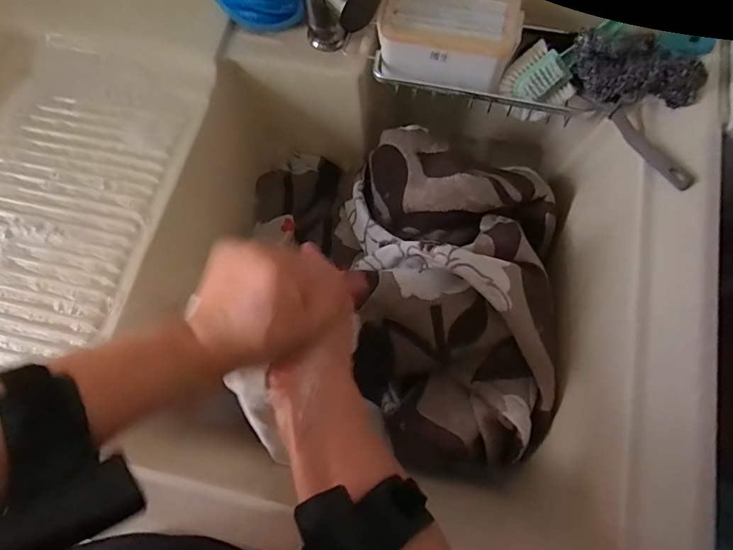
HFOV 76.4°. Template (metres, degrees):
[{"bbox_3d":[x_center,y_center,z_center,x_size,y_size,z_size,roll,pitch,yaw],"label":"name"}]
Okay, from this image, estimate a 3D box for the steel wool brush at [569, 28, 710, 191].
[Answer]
[{"bbox_3d":[0.257,-0.160,0.424,0.075,0.061,0.159,-34,75,-8],"label":"steel wool brush"}]

